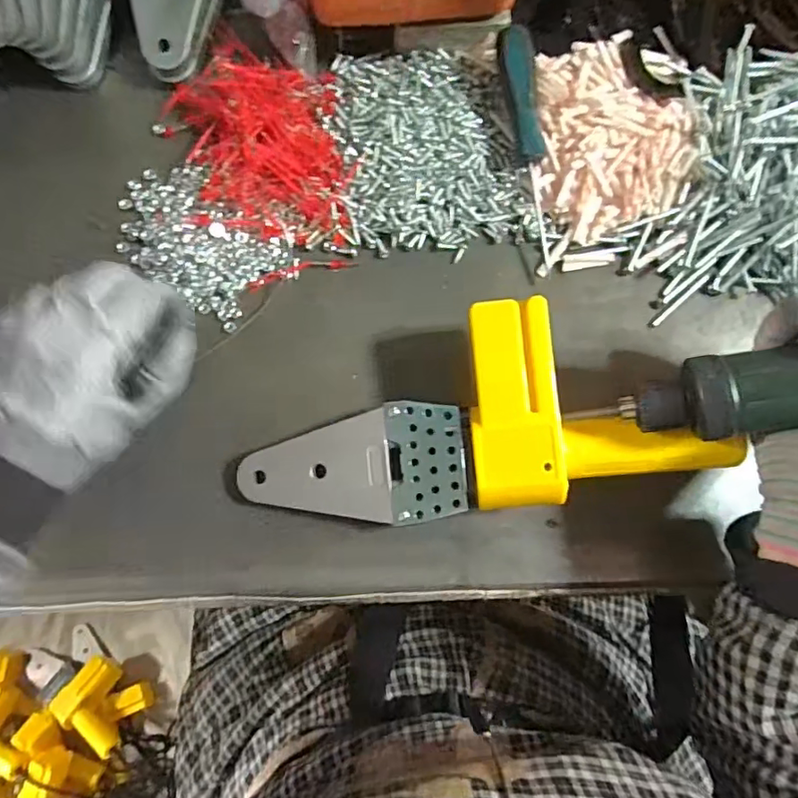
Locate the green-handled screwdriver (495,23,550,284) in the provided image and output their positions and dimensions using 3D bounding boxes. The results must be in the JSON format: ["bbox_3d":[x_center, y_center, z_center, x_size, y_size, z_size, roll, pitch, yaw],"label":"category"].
[{"bbox_3d":[0.083,-0.157,0.360,0.020,0.016,0.151,-10,95,-2],"label":"green-handled screwdriver"}]

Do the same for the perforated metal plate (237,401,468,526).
[{"bbox_3d":[-0.028,0.040,0.338,0.128,0.032,0.065,-4,81,-2],"label":"perforated metal plate"}]

